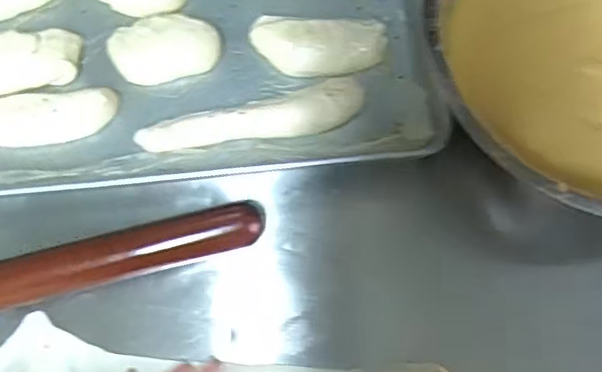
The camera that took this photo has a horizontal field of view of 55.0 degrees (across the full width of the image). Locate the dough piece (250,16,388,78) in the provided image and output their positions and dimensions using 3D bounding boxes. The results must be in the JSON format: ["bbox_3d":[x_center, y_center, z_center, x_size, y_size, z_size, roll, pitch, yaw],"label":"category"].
[{"bbox_3d":[0.016,-0.133,0.543,0.124,0.029,0.053,5,72,2],"label":"dough piece"}]

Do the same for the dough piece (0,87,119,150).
[{"bbox_3d":[-0.251,-0.063,0.531,0.153,0.026,0.049,-5,72,-1],"label":"dough piece"}]

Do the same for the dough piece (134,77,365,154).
[{"bbox_3d":[-0.043,-0.057,0.521,0.203,0.018,0.042,-14,72,-4],"label":"dough piece"}]

